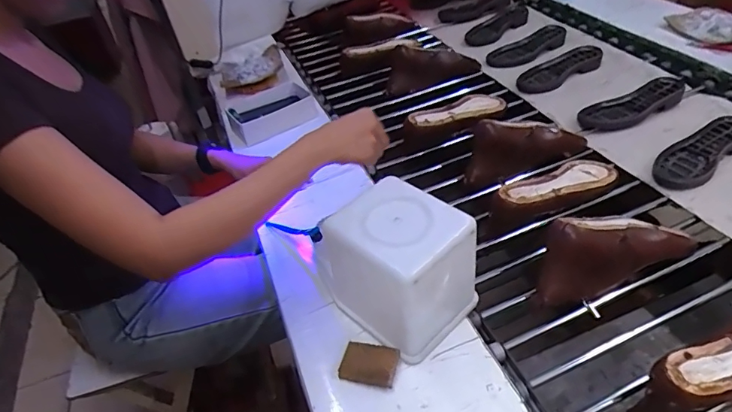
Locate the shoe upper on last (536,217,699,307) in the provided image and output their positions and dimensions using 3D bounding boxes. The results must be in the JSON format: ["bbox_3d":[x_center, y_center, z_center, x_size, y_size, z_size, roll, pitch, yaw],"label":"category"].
[{"bbox_3d":[0.354,0.062,0.694,0.248,0.104,0.080,-18,42,-10],"label":"shoe upper on last"}]

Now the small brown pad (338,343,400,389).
[{"bbox_3d":[0.004,0.198,0.594,0.069,0.008,0.048,3,57,20],"label":"small brown pad"}]

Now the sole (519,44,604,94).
[{"bbox_3d":[0.479,-0.343,1.183,0.227,0.023,0.109,-29,44,-8],"label":"sole"}]

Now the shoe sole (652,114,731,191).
[{"bbox_3d":[0.625,-0.107,0.875,0.244,0.034,0.088,-29,45,-21],"label":"shoe sole"}]

